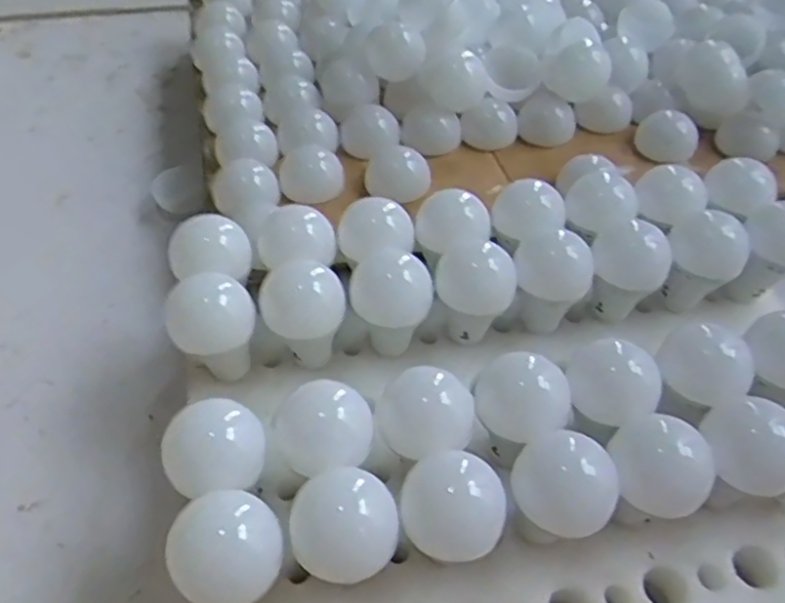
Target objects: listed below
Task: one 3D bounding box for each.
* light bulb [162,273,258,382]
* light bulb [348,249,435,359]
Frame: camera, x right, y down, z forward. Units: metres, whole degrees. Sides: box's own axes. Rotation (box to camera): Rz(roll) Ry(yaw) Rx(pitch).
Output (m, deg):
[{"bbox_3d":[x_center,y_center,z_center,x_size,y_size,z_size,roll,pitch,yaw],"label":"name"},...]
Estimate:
[{"bbox_3d":[-0.141,0.029,0.541,0.066,0.085,0.063,3,49,-4],"label":"light bulb"},{"bbox_3d":[-0.002,0.008,0.565,0.067,0.084,0.067,5,48,-2],"label":"light bulb"}]

